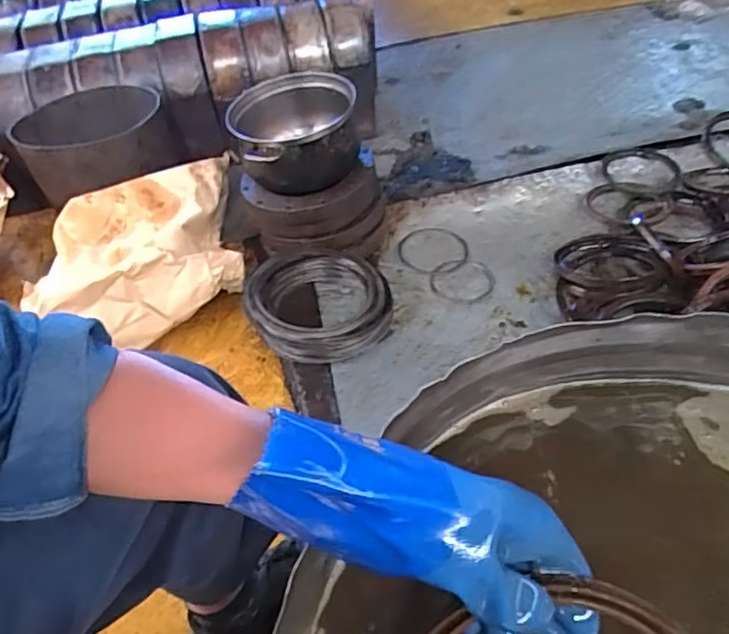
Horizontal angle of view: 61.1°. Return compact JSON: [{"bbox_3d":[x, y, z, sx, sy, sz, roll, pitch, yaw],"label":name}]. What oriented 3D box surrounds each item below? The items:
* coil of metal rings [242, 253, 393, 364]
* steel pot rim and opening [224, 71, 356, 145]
[{"bbox_3d":[-0.073,-0.019,1.010,0.235,0.077,0.216,0,45,0],"label":"coil of metal rings"},{"bbox_3d":[-0.131,-0.361,1.076,0.234,0.061,0.241,-7,45,1],"label":"steel pot rim and opening"}]

